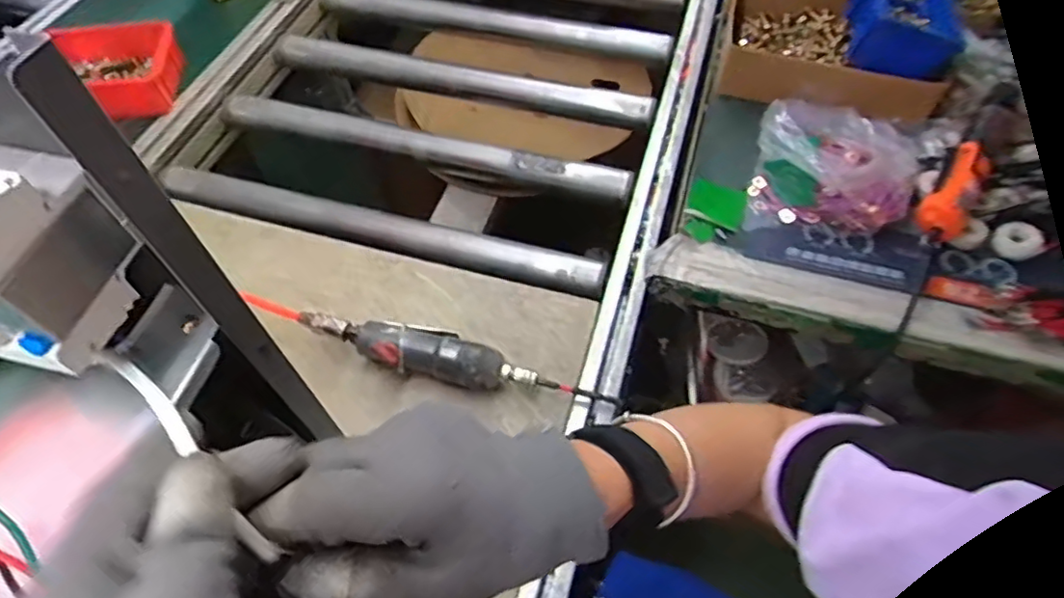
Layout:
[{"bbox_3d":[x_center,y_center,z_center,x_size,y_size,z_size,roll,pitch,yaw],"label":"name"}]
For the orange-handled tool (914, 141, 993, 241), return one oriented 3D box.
[{"bbox_3d":[0.448,-0.116,0.651,0.050,0.040,0.118,32,80,20],"label":"orange-handled tool"}]

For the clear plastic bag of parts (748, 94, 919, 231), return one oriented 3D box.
[{"bbox_3d":[0.341,-0.164,0.687,0.169,0.086,0.163,8,57,6],"label":"clear plastic bag of parts"}]

